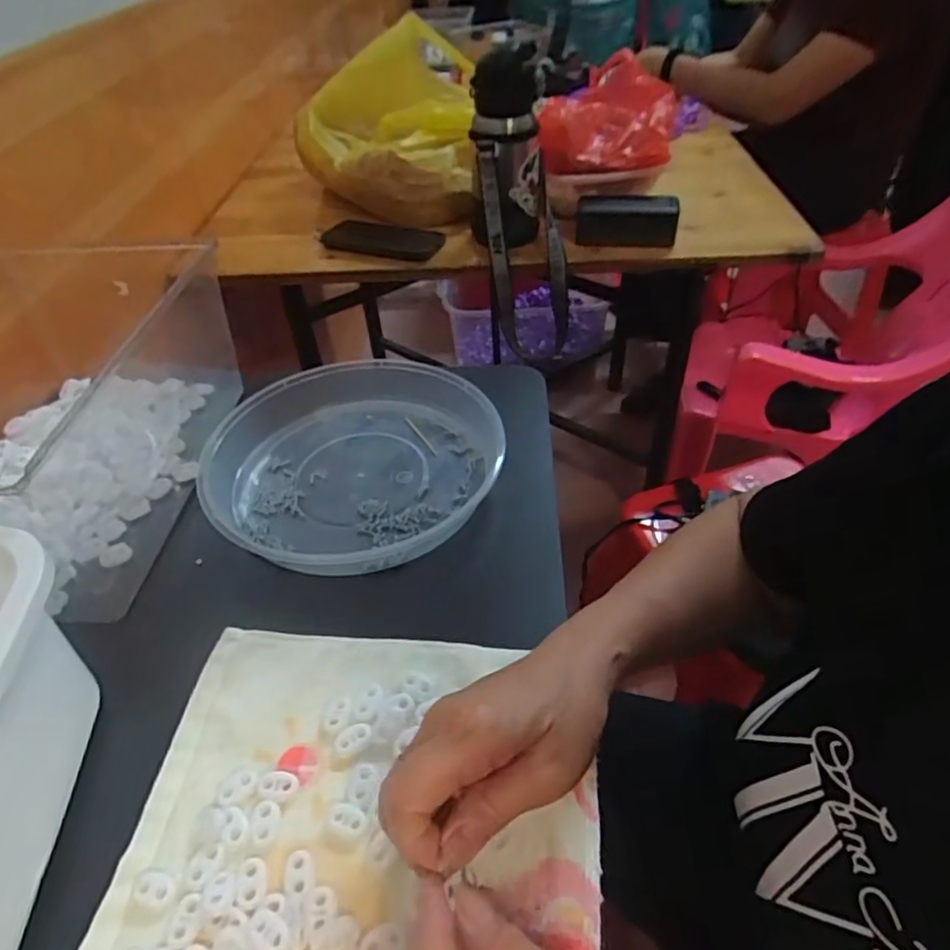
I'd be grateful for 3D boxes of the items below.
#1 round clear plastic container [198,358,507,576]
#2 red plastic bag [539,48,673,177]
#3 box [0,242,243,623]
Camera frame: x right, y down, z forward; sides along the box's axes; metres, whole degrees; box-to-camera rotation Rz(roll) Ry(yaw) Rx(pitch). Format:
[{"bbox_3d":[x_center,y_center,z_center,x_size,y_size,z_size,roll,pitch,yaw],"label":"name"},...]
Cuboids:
[{"bbox_3d":[-0.093,-0.018,0.519,0.225,0.042,0.213,-2,44,2],"label":"round clear plastic container"},{"bbox_3d":[0.184,-0.492,0.874,0.167,0.089,0.225,7,45,11],"label":"red plastic bag"},{"bbox_3d":[-0.337,-0.062,0.509,0.205,0.126,0.334,-3,44,0],"label":"box"}]

